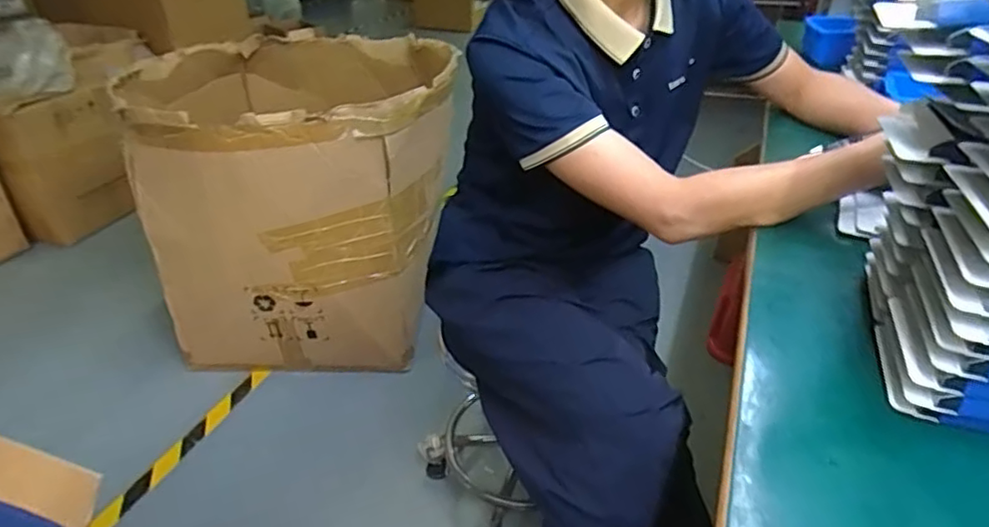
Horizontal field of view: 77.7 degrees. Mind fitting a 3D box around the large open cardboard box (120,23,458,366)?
[{"bbox_3d":[-0.470,-0.182,1.581,0.728,0.622,0.700,-4,33,-5],"label":"large open cardboard box"}]

